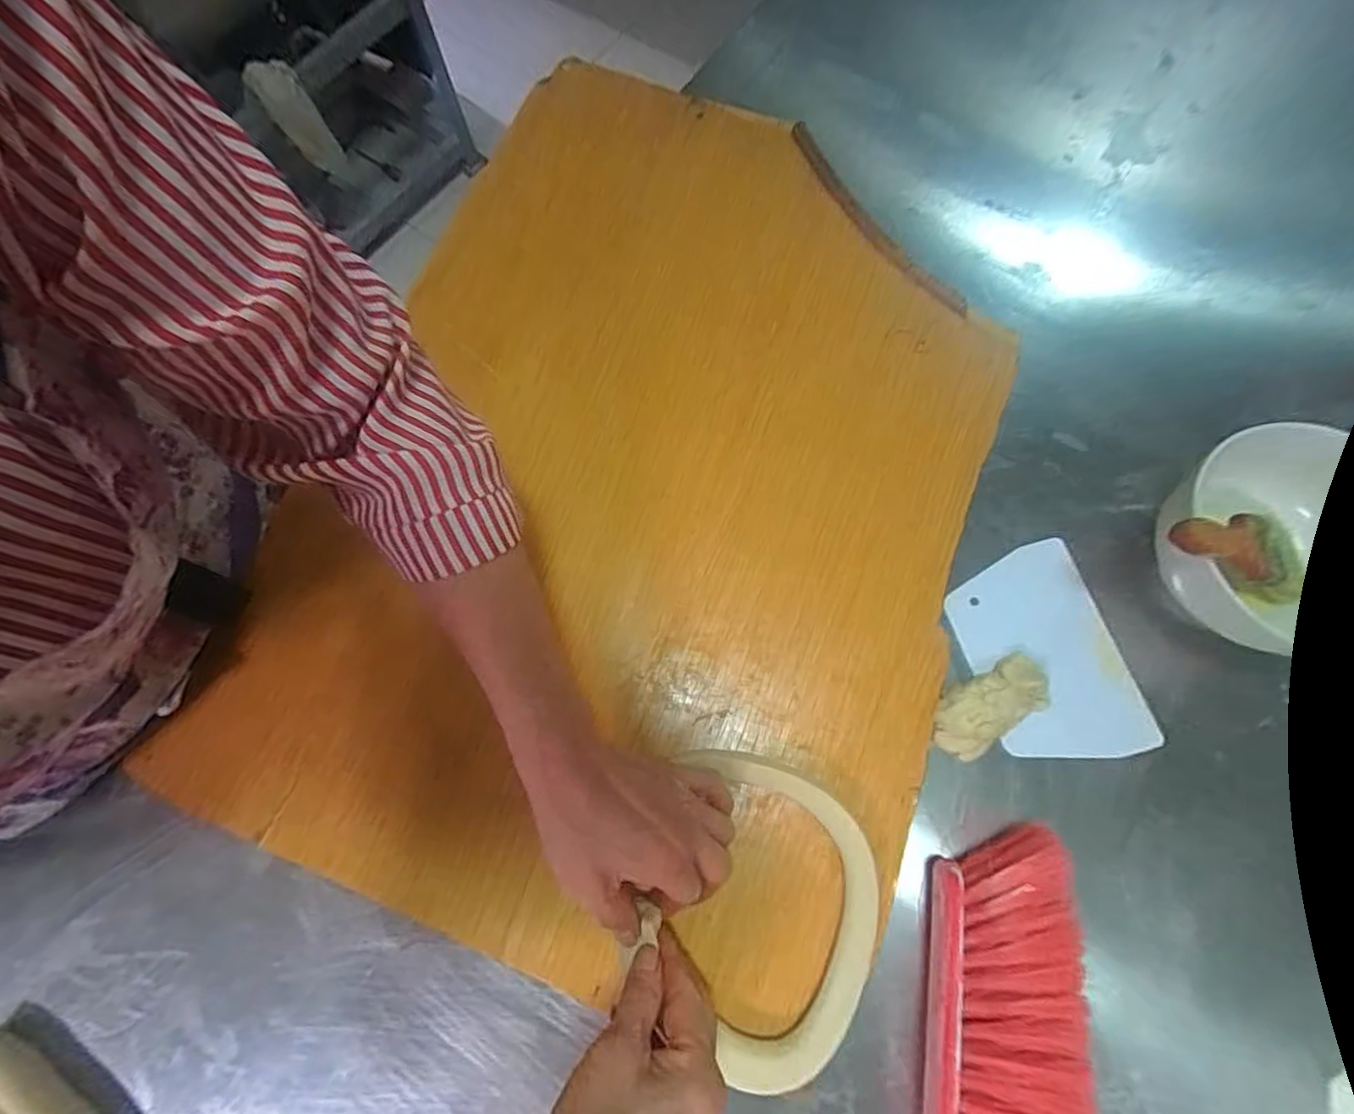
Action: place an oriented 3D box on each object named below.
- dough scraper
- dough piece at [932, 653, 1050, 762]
[{"bbox_3d":[0.259,0.067,0.410,0.106,0.010,0.146,-13,74,-5],"label":"dough scraper"},{"bbox_3d":[0.211,0.099,0.392,0.082,0.026,0.043,-32,75,-9],"label":"dough piece"}]

